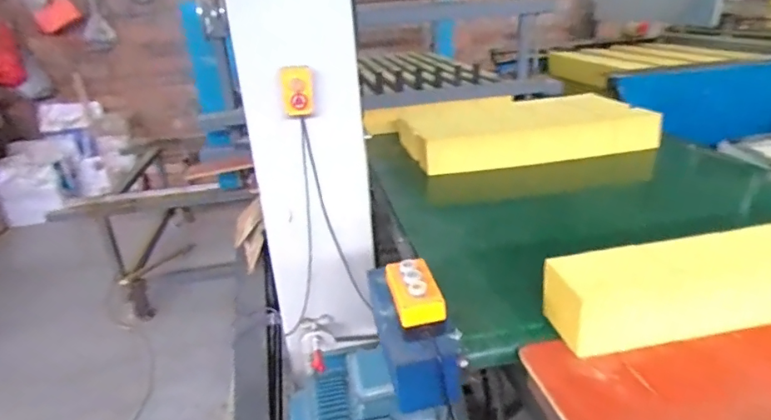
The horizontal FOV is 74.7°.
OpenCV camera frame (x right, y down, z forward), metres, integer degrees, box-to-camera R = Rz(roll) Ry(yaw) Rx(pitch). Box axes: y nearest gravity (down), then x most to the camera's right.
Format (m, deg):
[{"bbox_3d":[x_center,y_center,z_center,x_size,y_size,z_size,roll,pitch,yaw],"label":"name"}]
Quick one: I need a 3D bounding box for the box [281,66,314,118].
[{"bbox_3d":[-0.222,-0.303,1.297,0.074,0.122,0.090,-6,23,-4],"label":"box"}]

